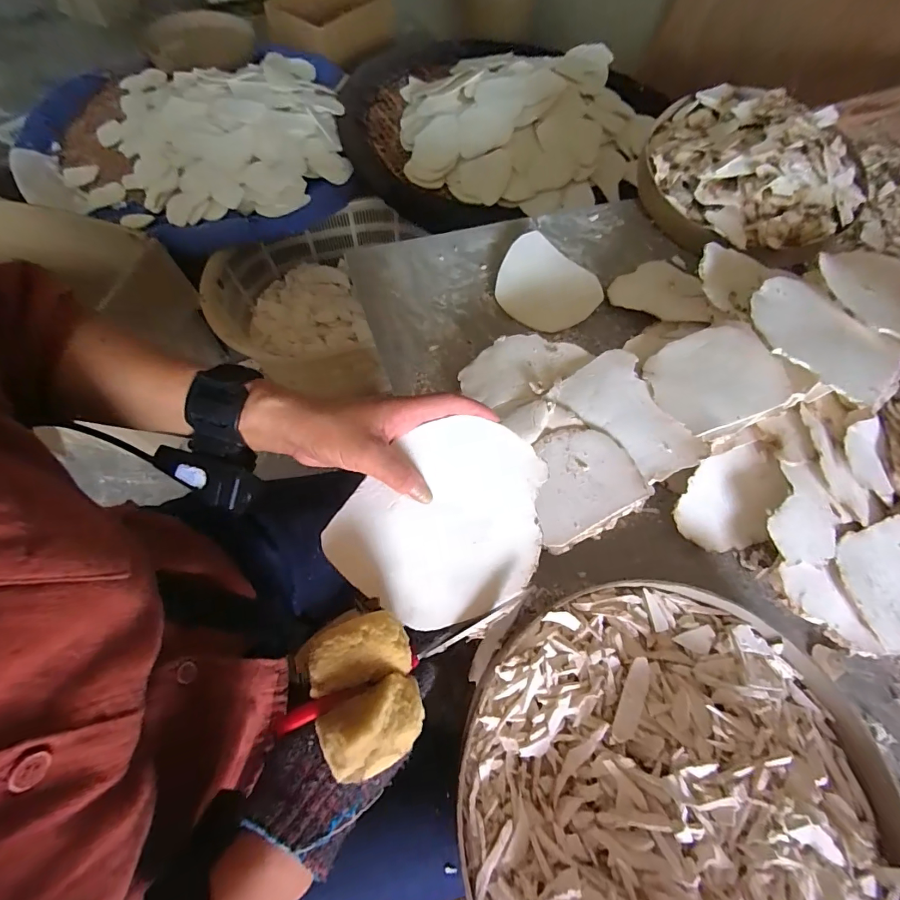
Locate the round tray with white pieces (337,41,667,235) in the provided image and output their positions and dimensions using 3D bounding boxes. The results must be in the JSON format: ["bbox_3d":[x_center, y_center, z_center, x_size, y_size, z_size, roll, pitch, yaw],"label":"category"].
[{"bbox_3d":[0.130,-0.944,1.147,0.815,0.162,0.764,0,64,-1],"label":"round tray with white pieces"}]

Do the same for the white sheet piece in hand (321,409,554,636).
[{"bbox_3d":[0.003,0.051,0.319,0.133,0.005,0.157,39,77,2],"label":"white sheet piece in hand"}]

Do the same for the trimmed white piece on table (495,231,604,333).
[{"bbox_3d":[0.122,-0.206,0.539,0.127,0.024,0.118,0,64,-1],"label":"trimmed white piece on table"}]

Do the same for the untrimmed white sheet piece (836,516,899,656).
[{"bbox_3d":[0.404,0.120,0.385,0.098,0.005,0.106,-17,80,-8],"label":"untrimmed white sheet piece"}]

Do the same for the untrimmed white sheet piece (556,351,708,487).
[{"bbox_3d":[0.171,-0.033,0.407,0.081,0.013,0.132,-29,68,-14],"label":"untrimmed white sheet piece"}]

